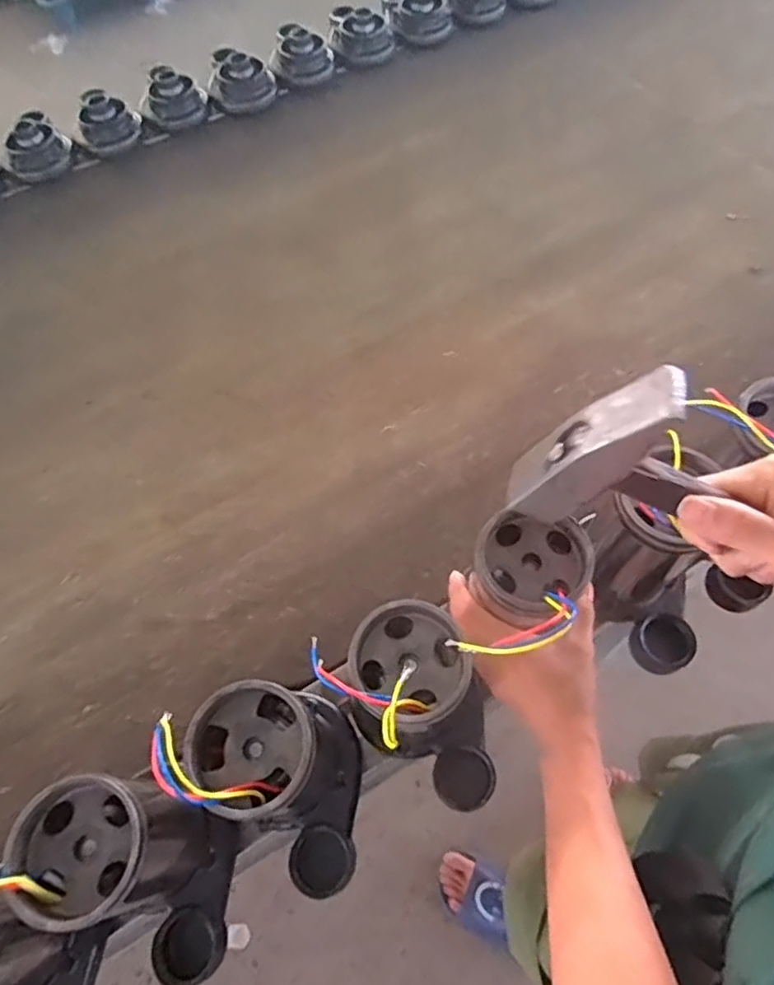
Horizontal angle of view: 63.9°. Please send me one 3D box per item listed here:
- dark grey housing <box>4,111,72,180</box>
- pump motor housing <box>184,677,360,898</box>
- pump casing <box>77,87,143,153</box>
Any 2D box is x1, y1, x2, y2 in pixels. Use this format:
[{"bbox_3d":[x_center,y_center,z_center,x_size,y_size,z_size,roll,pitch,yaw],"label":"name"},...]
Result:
[{"bbox_3d":[-0.599,-0.593,1.051,0.103,0.055,0.102,-30,65,-13],"label":"dark grey housing"},{"bbox_3d":[-0.066,0.231,0.495,0.127,0.171,0.150,-28,64,-12],"label":"pump motor housing"},{"bbox_3d":[-0.484,-0.641,1.074,0.110,0.052,0.105,-21,63,-9],"label":"pump casing"}]

